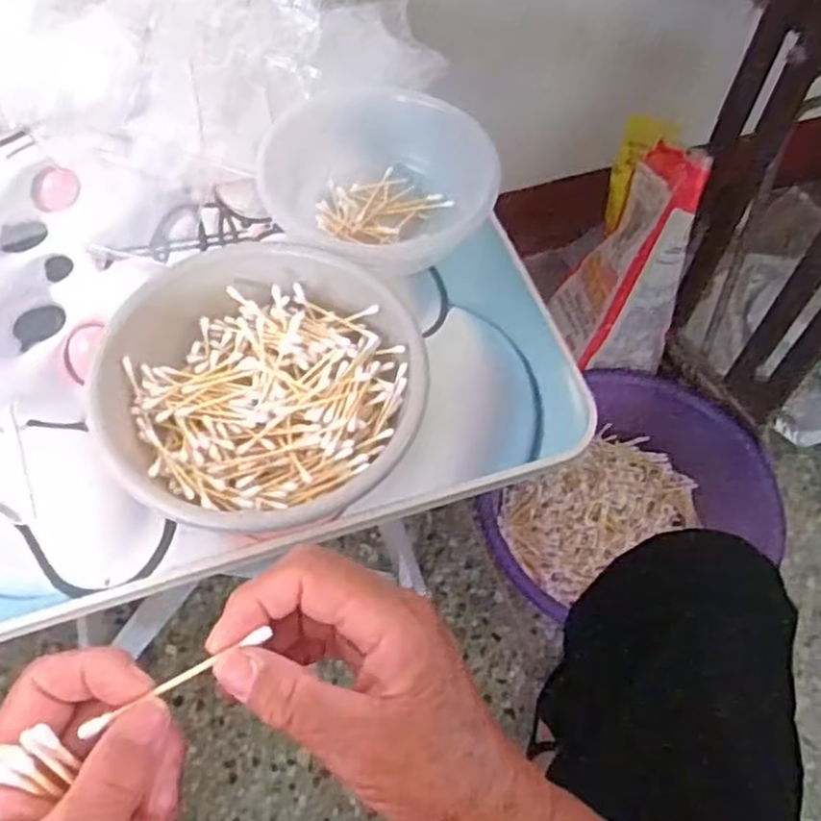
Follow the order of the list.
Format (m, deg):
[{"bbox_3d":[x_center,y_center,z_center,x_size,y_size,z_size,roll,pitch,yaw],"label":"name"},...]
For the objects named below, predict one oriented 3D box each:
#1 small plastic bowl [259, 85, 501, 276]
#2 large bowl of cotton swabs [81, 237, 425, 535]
[{"bbox_3d":[-0.019,-0.170,0.554,0.163,0.070,0.138,26,61,15],"label":"small plastic bowl"},{"bbox_3d":[-0.087,-0.015,0.462,0.187,0.067,0.182,1,58,-1],"label":"large bowl of cotton swabs"}]

